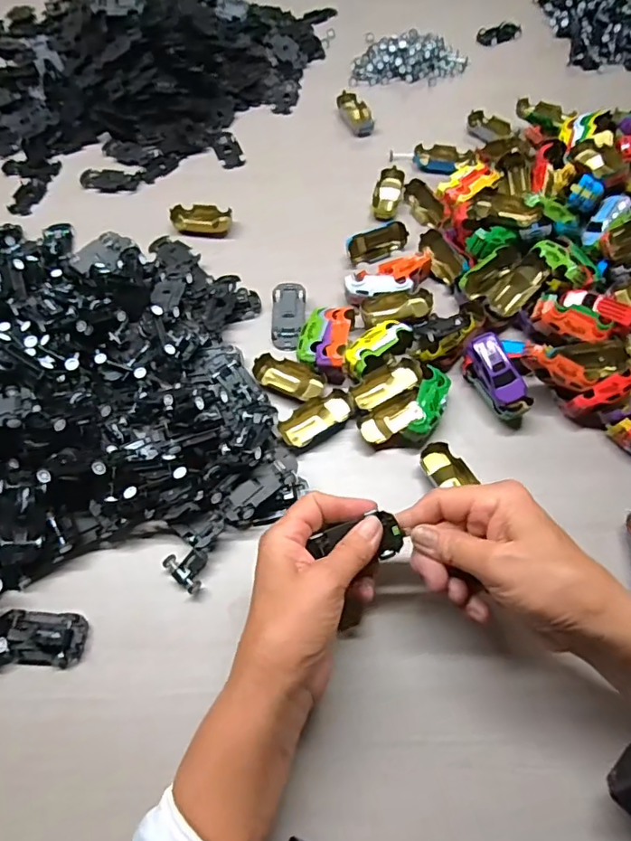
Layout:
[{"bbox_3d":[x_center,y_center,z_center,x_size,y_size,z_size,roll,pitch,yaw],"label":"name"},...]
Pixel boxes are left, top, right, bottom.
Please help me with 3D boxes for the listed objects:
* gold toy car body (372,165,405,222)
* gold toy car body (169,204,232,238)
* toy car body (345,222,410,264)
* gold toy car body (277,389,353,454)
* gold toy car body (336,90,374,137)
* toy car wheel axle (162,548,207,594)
[{"bbox_3d":[0.077,-0.244,0.566,0.029,0.015,0.062,10,62,7],"label":"gold toy car body"},{"bbox_3d":[-0.119,-0.209,0.552,0.061,0.015,0.033,1,62,2],"label":"gold toy car body"},{"bbox_3d":[0.062,-0.180,0.531,0.065,0.017,0.031,-21,63,-10],"label":"toy car body"},{"bbox_3d":[0.000,-0.001,0.436,0.062,0.014,0.028,-33,65,-15],"label":"gold toy car body"},{"bbox_3d":[0.050,-0.371,0.637,0.030,0.019,0.057,-21,63,-10],"label":"gold toy car body"},{"bbox_3d":[-0.090,0.104,0.380,0.031,0.012,0.026,38,69,20],"label":"toy car wheel axle"}]

